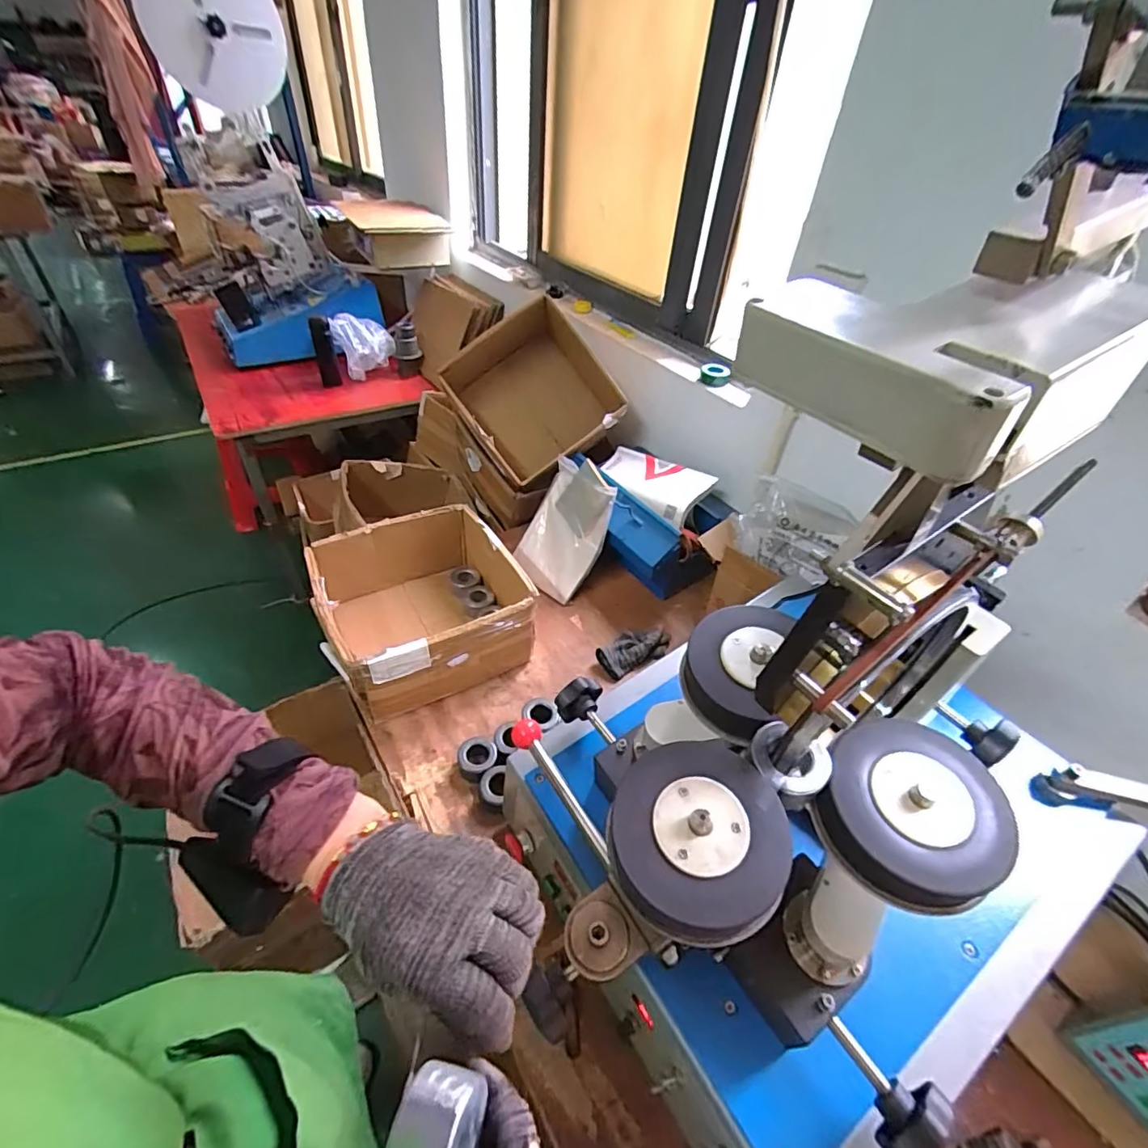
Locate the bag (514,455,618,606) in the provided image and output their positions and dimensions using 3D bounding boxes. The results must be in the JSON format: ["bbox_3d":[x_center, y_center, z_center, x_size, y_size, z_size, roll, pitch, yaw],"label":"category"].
[{"bbox_3d":[-0.021,-0.103,1.172,0.186,0.290,0.050,36,17,33],"label":"bag"}]

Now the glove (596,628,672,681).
[{"bbox_3d":[0.122,0.145,1.061,0.158,0.037,0.087,-15,46,-22],"label":"glove"}]

